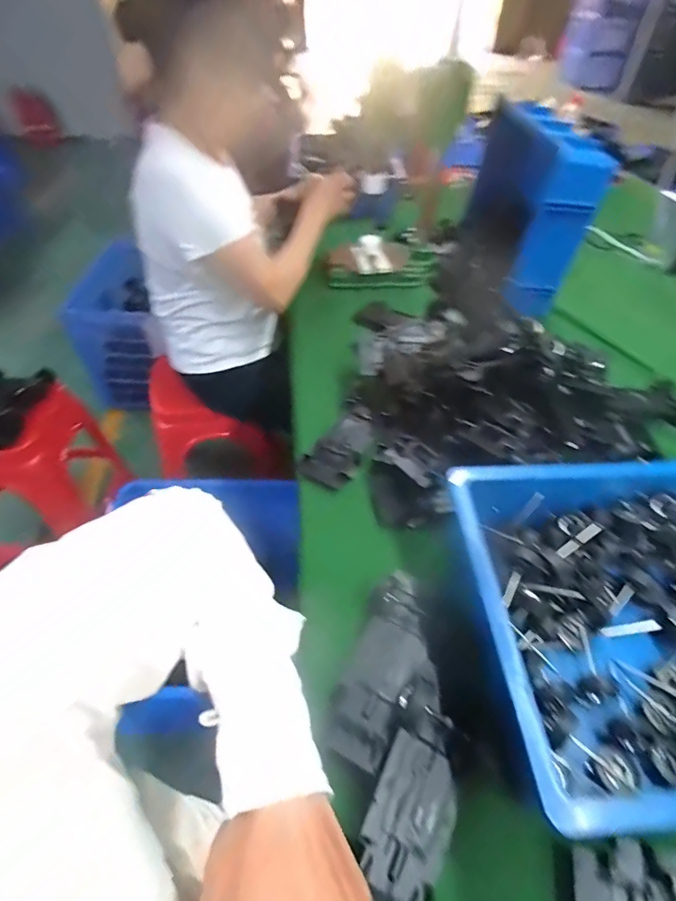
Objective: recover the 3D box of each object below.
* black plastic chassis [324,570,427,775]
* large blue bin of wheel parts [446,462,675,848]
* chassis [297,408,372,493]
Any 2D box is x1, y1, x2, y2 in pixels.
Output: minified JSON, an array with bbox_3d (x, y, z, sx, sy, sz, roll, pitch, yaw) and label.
[{"bbox_3d":[0.047,0.214,0.454,0.066,0.030,0.183,18,49,14],"label":"black plastic chassis"},{"bbox_3d":[0.357,0.168,0.444,0.455,0.109,0.316,-1,47,-3],"label":"large blue bin of wheel parts"},{"bbox_3d":[0.009,-0.007,0.662,0.069,0.029,0.152,23,51,19],"label":"chassis"}]

